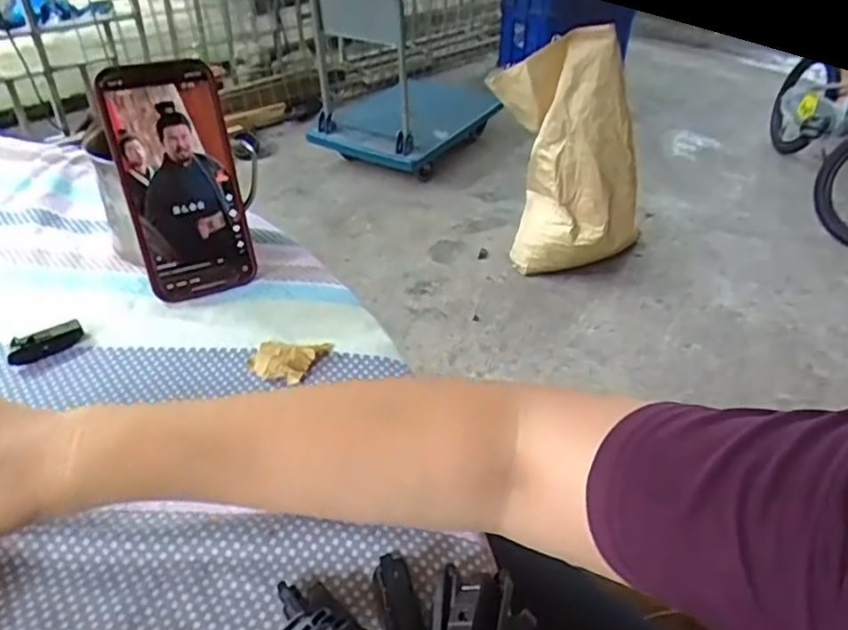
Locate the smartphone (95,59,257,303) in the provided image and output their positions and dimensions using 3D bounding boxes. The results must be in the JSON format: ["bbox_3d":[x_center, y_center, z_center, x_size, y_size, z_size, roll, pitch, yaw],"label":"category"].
[{"bbox_3d":[-0.169,-0.091,0.451,0.075,0.155,0.009,-15,17,-22],"label":"smartphone"}]

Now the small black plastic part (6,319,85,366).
[{"bbox_3d":[-0.242,0.019,0.416,0.044,0.014,0.016,-23,46,-29],"label":"small black plastic part"}]

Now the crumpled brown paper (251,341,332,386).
[{"bbox_3d":[-0.085,0.028,0.411,0.048,0.012,0.029,3,39,-1],"label":"crumpled brown paper"}]

